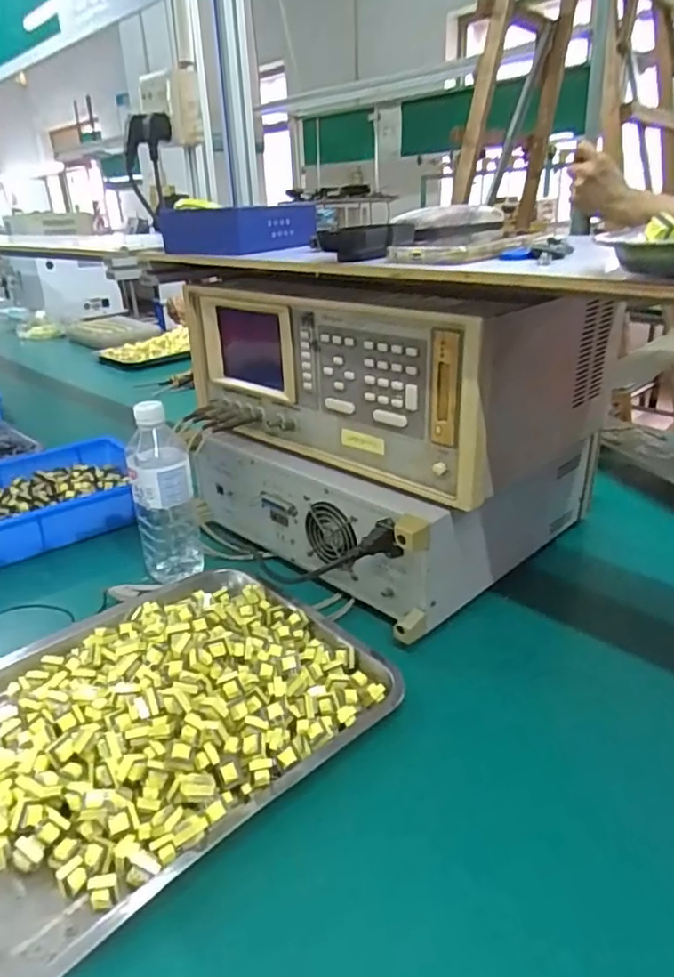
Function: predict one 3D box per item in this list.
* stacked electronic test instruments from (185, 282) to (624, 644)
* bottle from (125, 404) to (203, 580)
[{"bbox_3d":[0.059,-0.086,0.753,0.351,0.319,0.423,-24,33,-39],"label":"stacked electronic test instruments"},{"bbox_3d":[-0.200,0.006,0.714,0.067,0.217,0.062,-10,26,-17],"label":"bottle"}]

